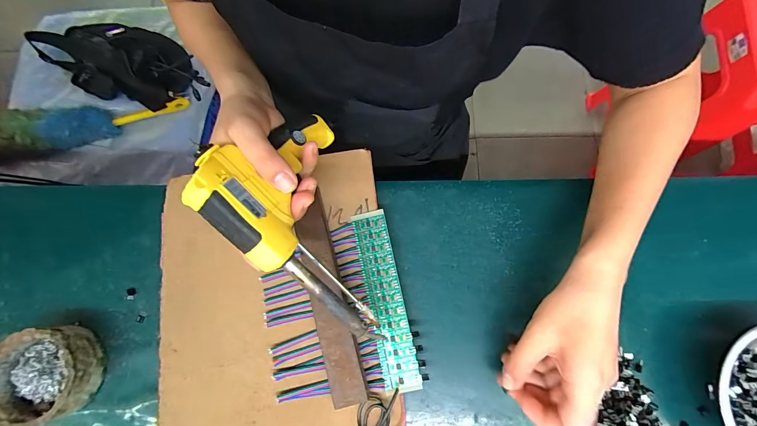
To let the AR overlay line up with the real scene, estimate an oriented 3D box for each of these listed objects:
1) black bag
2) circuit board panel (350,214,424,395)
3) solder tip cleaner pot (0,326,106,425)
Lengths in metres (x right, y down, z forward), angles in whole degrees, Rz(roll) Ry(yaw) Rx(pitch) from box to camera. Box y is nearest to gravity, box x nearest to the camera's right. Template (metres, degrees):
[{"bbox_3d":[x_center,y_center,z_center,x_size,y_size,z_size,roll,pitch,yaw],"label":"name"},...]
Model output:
[{"bbox_3d":[-0.567,-0.344,0.734,0.443,0.084,0.171,18,78,6],"label":"black bag"},{"bbox_3d":[0.006,0.077,0.312,0.032,0.004,0.163,-13,78,4],"label":"circuit board panel"},{"bbox_3d":[-0.306,0.147,0.305,0.084,0.041,0.078,0,77,2],"label":"solder tip cleaner pot"}]

